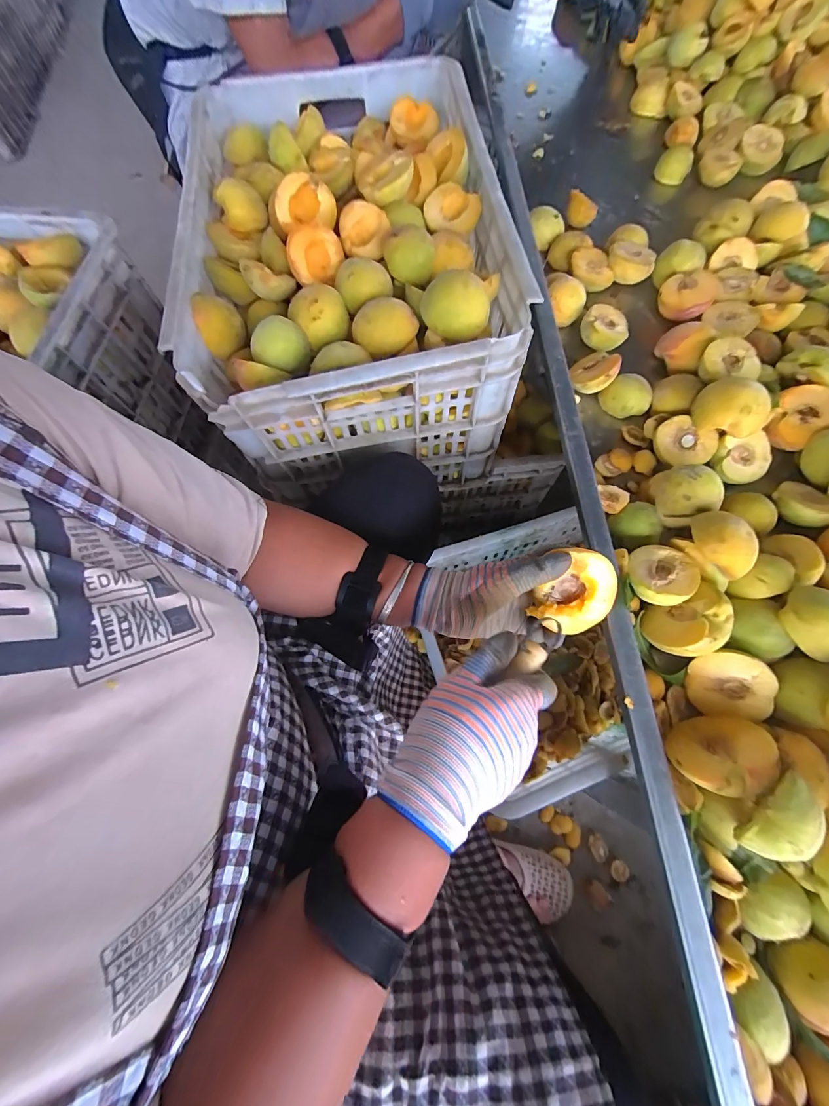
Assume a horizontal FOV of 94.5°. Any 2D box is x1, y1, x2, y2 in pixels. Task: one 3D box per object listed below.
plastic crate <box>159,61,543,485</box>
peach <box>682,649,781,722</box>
[{"bbox_3d":[-0.079,-0.363,0.516,0.345,0.231,0.520,-7,72,-1],"label":"plastic crate"},{"bbox_3d":[0.298,0.121,0.365,0.062,0.032,0.062,6,100,35],"label":"peach"}]

